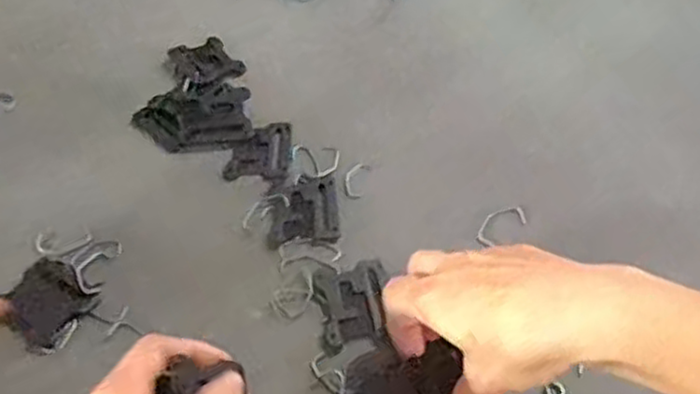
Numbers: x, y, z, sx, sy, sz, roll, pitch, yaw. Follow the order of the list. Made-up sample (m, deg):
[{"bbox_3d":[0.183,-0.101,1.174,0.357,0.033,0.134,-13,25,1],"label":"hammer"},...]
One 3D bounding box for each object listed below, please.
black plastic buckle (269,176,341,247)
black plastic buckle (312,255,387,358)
[{"bbox_3d":[-0.029,0.007,0.477,0.043,0.004,0.052,-4,50,-3],"label":"black plastic buckle"},{"bbox_3d":[0.002,0.061,0.430,0.041,0.004,0.056,-6,50,-4],"label":"black plastic buckle"}]

